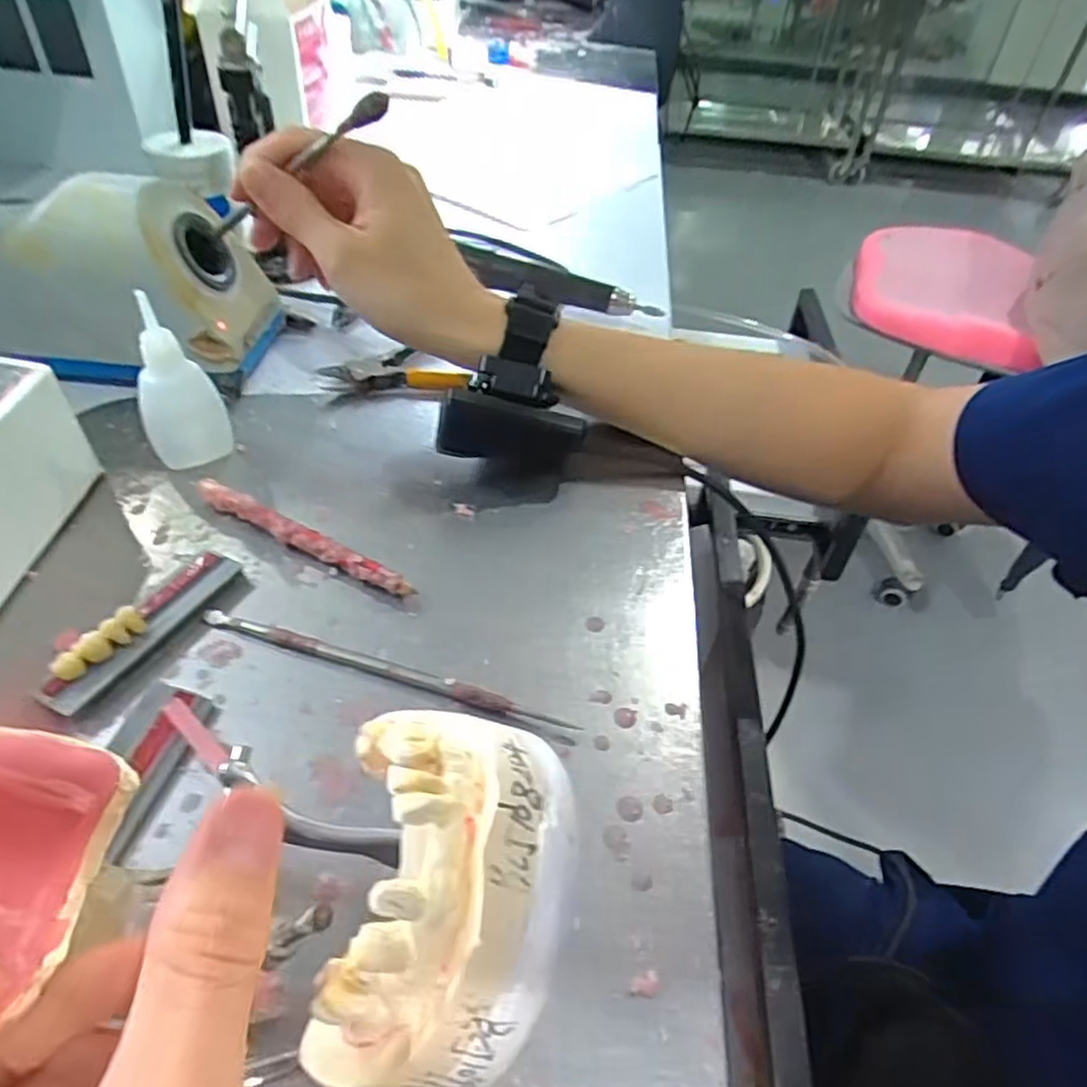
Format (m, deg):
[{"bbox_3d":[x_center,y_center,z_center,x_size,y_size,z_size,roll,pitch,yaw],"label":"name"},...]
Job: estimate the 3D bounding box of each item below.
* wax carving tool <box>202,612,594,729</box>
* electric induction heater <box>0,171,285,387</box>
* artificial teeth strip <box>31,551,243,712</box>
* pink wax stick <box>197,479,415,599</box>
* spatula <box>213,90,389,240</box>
[{"bbox_3d":[-0.062,0.047,0.271,0.149,0.006,0.007,15,46,10],"label":"wax carving tool"},{"bbox_3d":[-0.266,-0.150,0.391,0.207,0.092,0.081,5,45,0],"label":"electric induction heater"},{"bbox_3d":[-0.153,0.031,0.274,0.017,0.015,0.081,23,48,16],"label":"artificial teeth strip"},{"bbox_3d":[-0.107,-0.002,0.314,0.118,0.013,0.008,25,48,18],"label":"pink wax stick"},{"bbox_3d":[-0.125,-0.179,0.348,0.153,0.009,0.016,-5,32,43],"label":"spatula"}]

